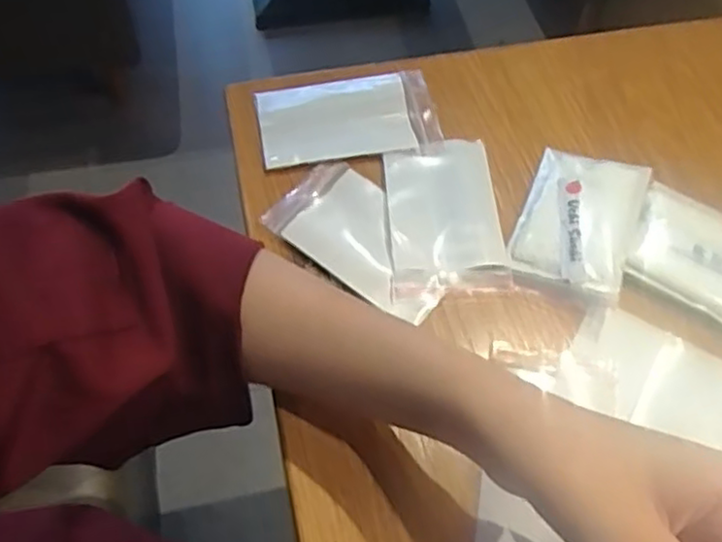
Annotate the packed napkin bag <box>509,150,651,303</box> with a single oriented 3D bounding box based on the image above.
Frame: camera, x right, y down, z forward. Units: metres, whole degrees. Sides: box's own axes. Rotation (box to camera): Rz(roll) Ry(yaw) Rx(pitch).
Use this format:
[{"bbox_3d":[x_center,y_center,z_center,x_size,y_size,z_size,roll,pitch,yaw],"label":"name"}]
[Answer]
[{"bbox_3d":[0.131,-0.032,0.411,0.065,0.011,0.095,19,62,9],"label":"packed napkin bag"}]

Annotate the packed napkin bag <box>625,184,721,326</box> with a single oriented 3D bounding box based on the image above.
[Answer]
[{"bbox_3d":[0.207,-0.004,0.398,0.100,0.012,0.066,28,64,13],"label":"packed napkin bag"}]

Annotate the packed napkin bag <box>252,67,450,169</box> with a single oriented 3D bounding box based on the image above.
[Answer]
[{"bbox_3d":[-0.009,-0.101,0.450,0.114,0.007,0.068,-7,61,-5],"label":"packed napkin bag"}]

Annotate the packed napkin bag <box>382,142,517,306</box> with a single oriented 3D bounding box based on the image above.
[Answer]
[{"bbox_3d":[0.049,-0.034,0.414,0.066,0.005,0.108,-3,61,-3],"label":"packed napkin bag"}]

